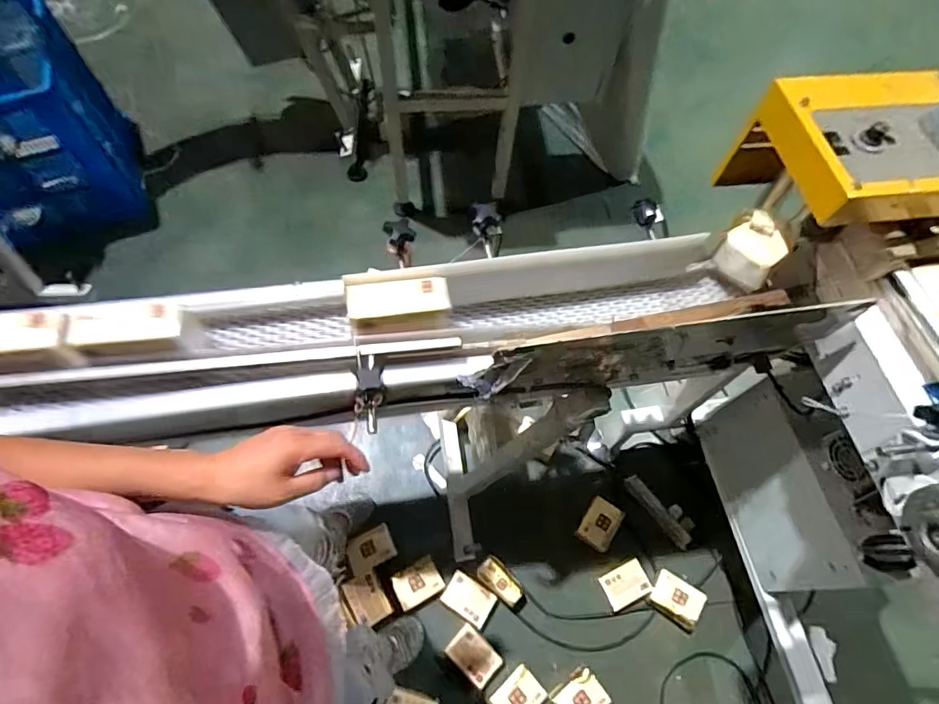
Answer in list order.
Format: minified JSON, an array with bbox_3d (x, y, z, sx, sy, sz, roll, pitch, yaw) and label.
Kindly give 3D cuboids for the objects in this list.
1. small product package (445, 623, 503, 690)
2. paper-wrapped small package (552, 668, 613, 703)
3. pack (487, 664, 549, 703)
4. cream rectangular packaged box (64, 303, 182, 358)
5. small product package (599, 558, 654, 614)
[{"bbox_3d":[0.010,0.760,1.231,0.124,0.025,0.087,40,68,15],"label":"small product package"},{"bbox_3d":[0.270,0.854,1.206,0.121,0.036,0.103,-33,71,-18],"label":"paper-wrapped small package"},{"bbox_3d":[0.118,0.844,1.195,0.124,0.032,0.098,-35,71,-18],"label":"pack"},{"bbox_3d":[-0.404,-0.030,0.581,0.114,0.031,0.057,-9,65,-8],"label":"cream rectangular packaged box"},{"bbox_3d":[0.416,0.624,1.311,0.122,0.034,0.095,-23,72,-6],"label":"small product package"}]

